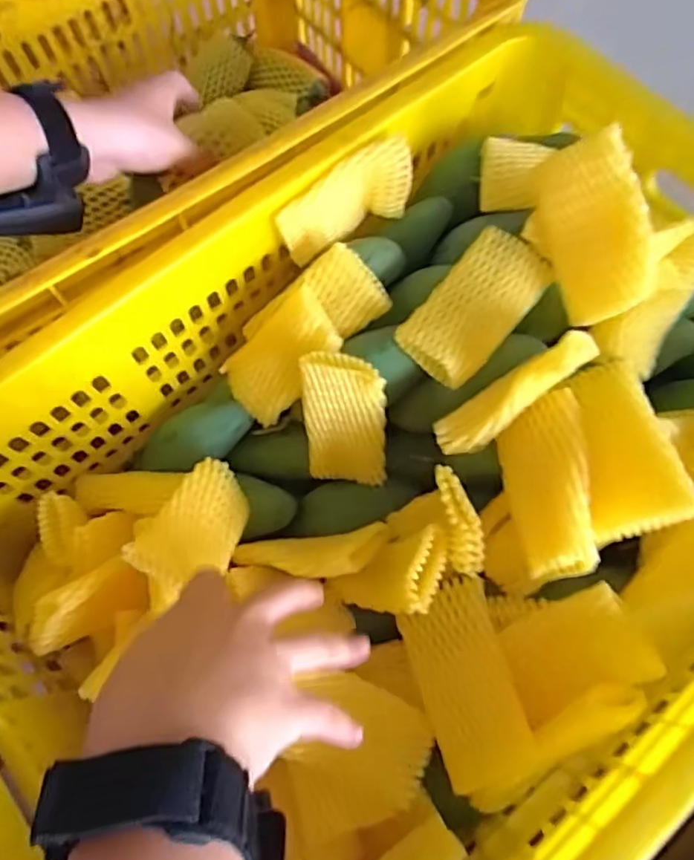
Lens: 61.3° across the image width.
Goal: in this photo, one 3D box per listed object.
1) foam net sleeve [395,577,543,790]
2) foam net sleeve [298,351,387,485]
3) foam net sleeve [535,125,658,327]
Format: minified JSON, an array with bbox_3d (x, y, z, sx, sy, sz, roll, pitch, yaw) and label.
[{"bbox_3d":[0.070,0.149,0.350,0.057,0.012,0.109,-26,58,19],"label":"foam net sleeve"},{"bbox_3d":[-0.001,-0.004,0.418,0.057,0.108,0.012,7,43,11],"label":"foam net sleeve"},{"bbox_3d":[0.158,-0.126,0.375,0.063,0.022,0.108,-9,100,38],"label":"foam net sleeve"}]

